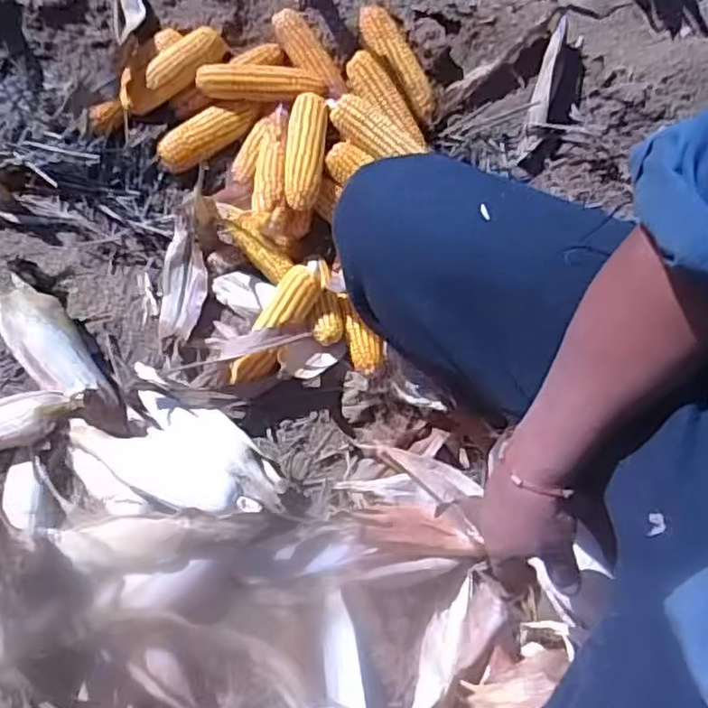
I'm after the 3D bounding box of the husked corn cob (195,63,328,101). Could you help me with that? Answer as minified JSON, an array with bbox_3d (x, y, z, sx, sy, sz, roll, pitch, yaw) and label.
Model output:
[{"bbox_3d":[-0.129,-0.372,0.914,0.174,0.041,0.046,0,73,-1],"label":"husked corn cob"}]

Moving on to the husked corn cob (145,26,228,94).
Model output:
[{"bbox_3d":[-0.233,-0.404,0.919,0.130,0.038,0.048,-40,77,-12],"label":"husked corn cob"}]

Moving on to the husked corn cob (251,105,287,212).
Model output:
[{"bbox_3d":[-0.110,-0.259,0.886,0.045,0.041,0.165,1,73,0],"label":"husked corn cob"}]

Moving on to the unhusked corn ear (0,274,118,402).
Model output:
[{"bbox_3d":[-0.395,-0.007,0.867,0.080,0.061,0.214,-37,77,-11],"label":"unhusked corn ear"}]

